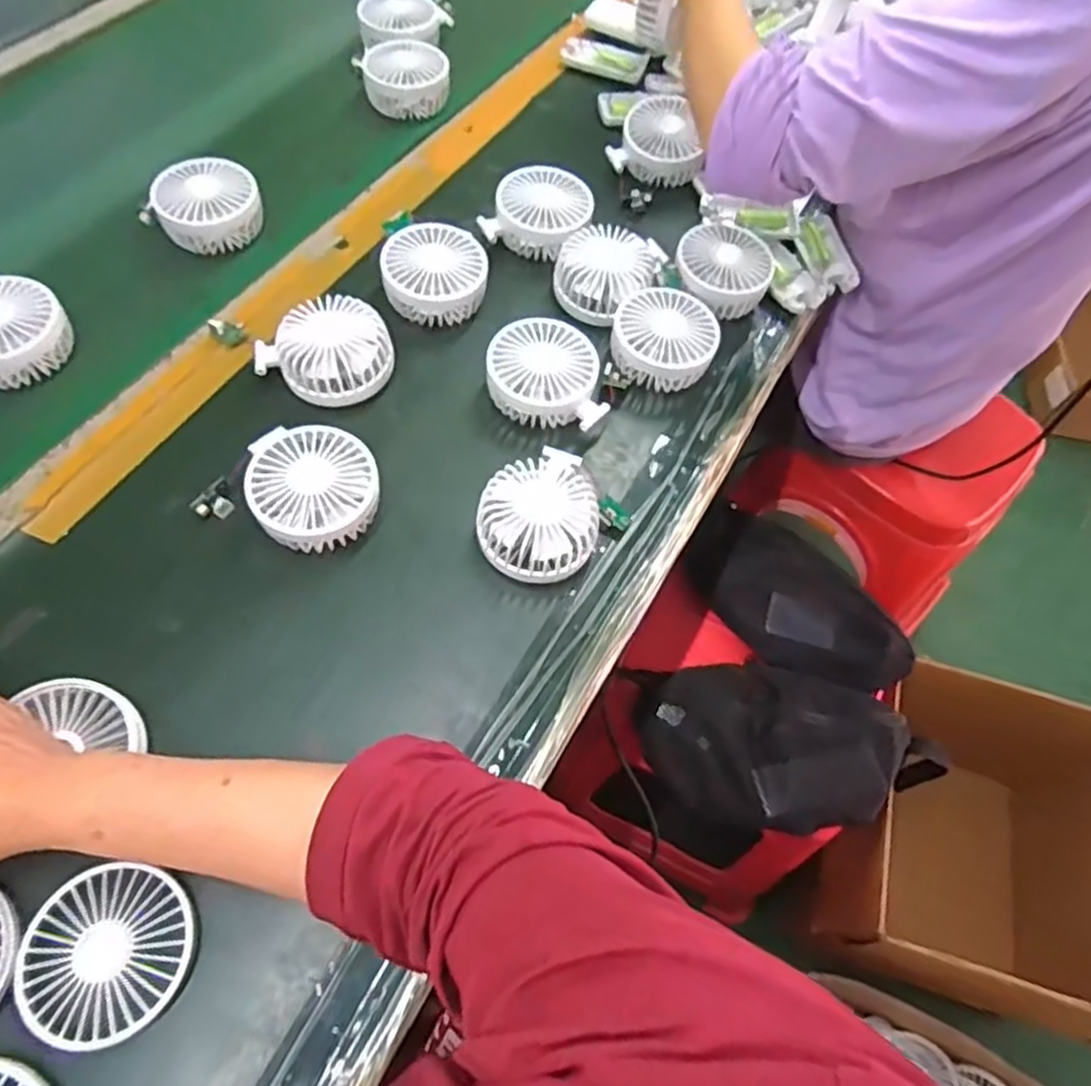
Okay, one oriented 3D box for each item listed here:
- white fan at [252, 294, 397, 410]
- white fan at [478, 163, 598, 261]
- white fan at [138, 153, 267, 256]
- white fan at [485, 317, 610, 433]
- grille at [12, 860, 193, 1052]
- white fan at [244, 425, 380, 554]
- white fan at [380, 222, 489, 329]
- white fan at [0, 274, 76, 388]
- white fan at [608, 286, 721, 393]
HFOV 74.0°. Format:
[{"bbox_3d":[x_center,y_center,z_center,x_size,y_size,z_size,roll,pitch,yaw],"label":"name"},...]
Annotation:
[{"bbox_3d":[-0.175,-0.150,0.575,0.105,0.043,0.080,-15,63,-13],"label":"white fan"},{"bbox_3d":[-0.007,-0.305,0.670,0.098,0.044,0.076,13,61,4],"label":"white fan"},{"bbox_3d":[-0.310,-0.308,0.658,0.091,0.042,0.094,-37,70,-22],"label":"white fan"},{"bbox_3d":[0.001,-0.135,0.593,0.092,0.046,0.084,4,61,-3],"label":"white fan"},{"bbox_3d":[-0.240,0.223,0.391,0.083,0.006,0.080,10,61,1],"label":"grille"},{"bbox_3d":[-0.166,-0.041,0.524,0.089,0.041,0.095,-15,63,-13],"label":"white fan"},{"bbox_3d":[-0.095,-0.231,0.629,0.087,0.044,0.077,2,61,-4],"label":"white fan"},{"bbox_3d":[-0.427,-0.165,0.568,0.093,0.047,0.088,-39,71,-23],"label":"white fan"},{"bbox_3d":[0.100,-0.172,0.617,0.089,0.044,0.079,24,62,8],"label":"white fan"}]

